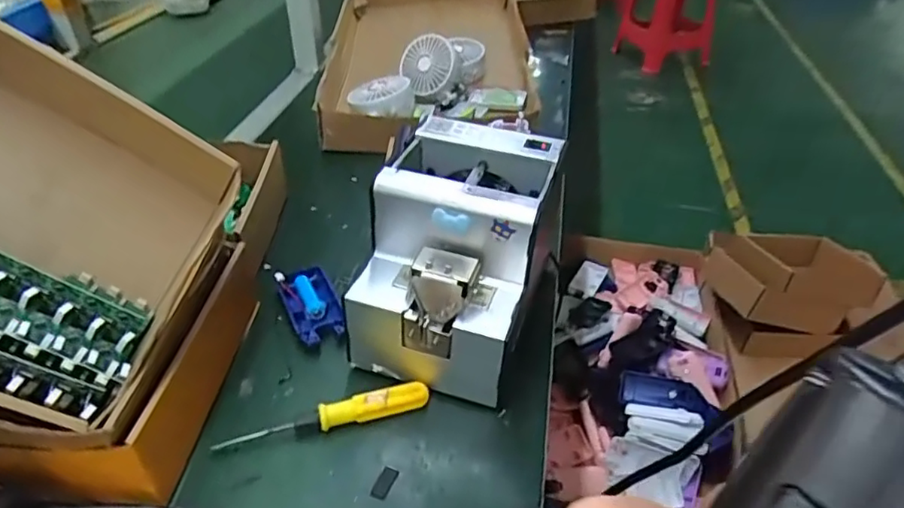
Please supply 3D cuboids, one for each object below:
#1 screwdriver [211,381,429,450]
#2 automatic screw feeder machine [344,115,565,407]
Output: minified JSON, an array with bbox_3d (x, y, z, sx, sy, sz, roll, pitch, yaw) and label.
[{"bbox_3d":[-0.093,0.121,0.442,0.153,0.023,0.017,-10,41,-15],"label":"screwdriver"},{"bbox_3d":[0.008,0.002,0.492,0.132,0.150,0.177,13,40,13],"label":"automatic screw feeder machine"}]

